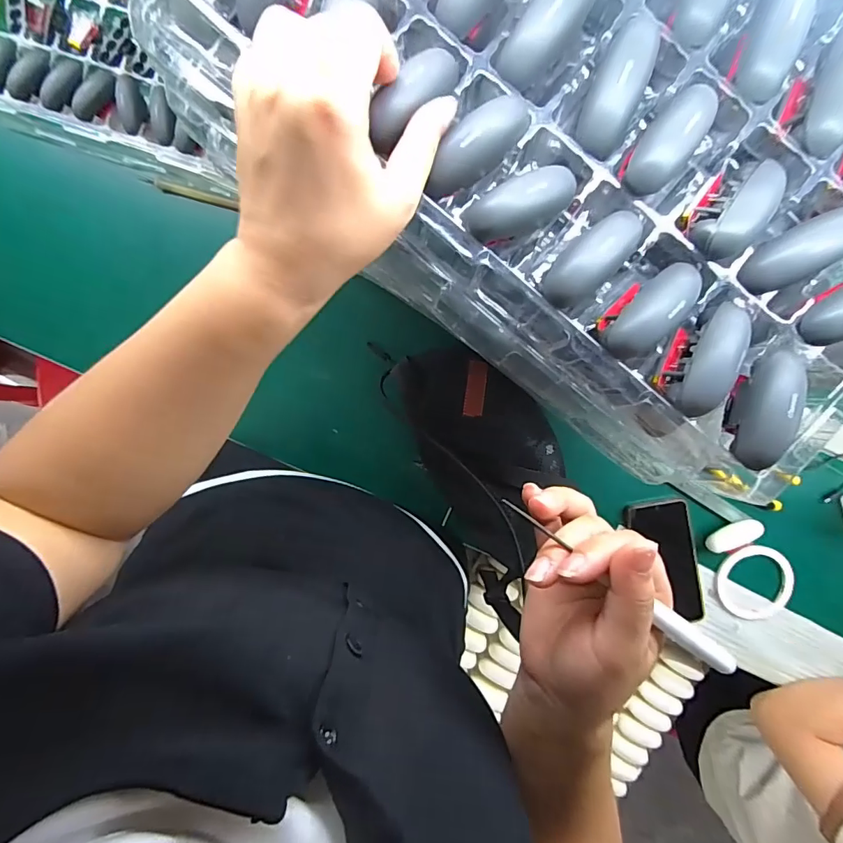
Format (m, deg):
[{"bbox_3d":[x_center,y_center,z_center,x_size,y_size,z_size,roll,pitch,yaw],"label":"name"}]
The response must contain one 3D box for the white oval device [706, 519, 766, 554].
[{"bbox_3d":[0.394,0.144,0.597,0.067,0.025,0.027,-27,93,4],"label":"white oval device"}]

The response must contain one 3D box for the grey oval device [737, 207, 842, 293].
[{"bbox_3d":[0.200,-0.090,0.243,0.066,0.015,0.026,-29,93,4],"label":"grey oval device"}]

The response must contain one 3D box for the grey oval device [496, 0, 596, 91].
[{"bbox_3d":[0.065,-0.202,0.239,0.027,0.016,0.063,40,110,-2],"label":"grey oval device"}]

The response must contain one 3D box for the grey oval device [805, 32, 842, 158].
[{"bbox_3d":[0.212,-0.168,0.237,0.024,0.016,0.063,19,95,1],"label":"grey oval device"}]

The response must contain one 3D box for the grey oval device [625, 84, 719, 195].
[{"bbox_3d":[0.129,-0.146,0.239,0.025,0.017,0.062,34,95,0],"label":"grey oval device"}]

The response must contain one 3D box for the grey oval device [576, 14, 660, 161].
[{"bbox_3d":[0.101,-0.171,0.242,0.026,0.018,0.066,24,95,0],"label":"grey oval device"}]

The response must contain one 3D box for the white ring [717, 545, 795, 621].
[{"bbox_3d":[0.434,0.213,0.611,0.096,0.008,0.097,0,97,3],"label":"white ring"}]

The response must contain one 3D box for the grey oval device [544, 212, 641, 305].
[{"bbox_3d":[0.091,-0.086,0.248,0.059,0.015,0.026,-43,92,5],"label":"grey oval device"}]

